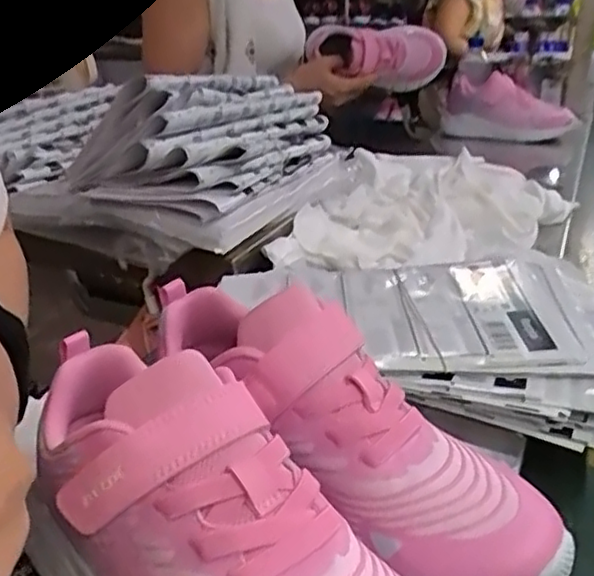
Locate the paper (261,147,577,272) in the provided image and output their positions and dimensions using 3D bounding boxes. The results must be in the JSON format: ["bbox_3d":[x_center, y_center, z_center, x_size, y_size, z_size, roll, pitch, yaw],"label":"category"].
[{"bbox_3d":[0.135,-0.092,0.730,0.249,0.050,0.379,13,28,31],"label":"paper"}]

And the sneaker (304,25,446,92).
[{"bbox_3d":[0.129,-0.367,1.071,0.215,0.094,0.104,-2,25,-3],"label":"sneaker"}]

